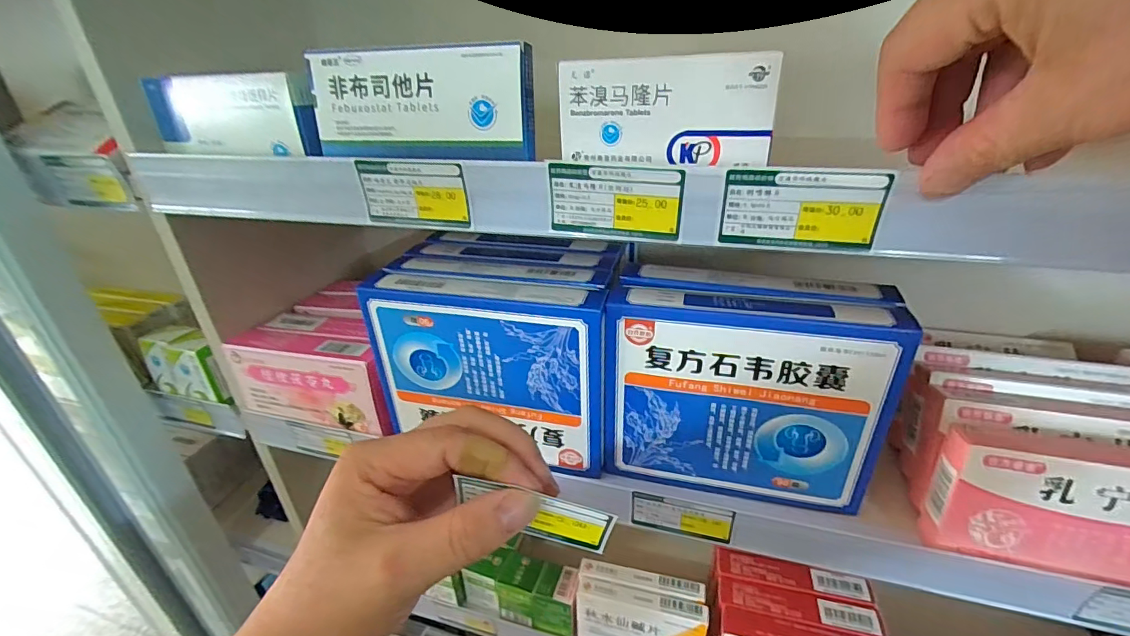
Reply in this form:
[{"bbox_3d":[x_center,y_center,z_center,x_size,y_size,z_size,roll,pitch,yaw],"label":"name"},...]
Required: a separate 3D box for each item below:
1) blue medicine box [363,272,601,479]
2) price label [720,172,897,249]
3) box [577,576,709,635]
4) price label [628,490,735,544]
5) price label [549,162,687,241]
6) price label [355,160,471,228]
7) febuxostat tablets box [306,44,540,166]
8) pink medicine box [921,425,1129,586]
[{"bbox_3d":[-0.057,0.040,0.353,0.173,0.132,0.034,9,31,19],"label":"blue medicine box"},{"bbox_3d":[0.112,-0.051,0.229,0.069,0.036,0.005,7,30,16],"label":"price label"},{"bbox_3d":[0.069,0.285,0.445,0.114,0.075,0.023,5,30,14],"label":"box"},{"bbox_3d":[0.083,0.142,0.342,0.070,0.033,0.006,6,30,16],"label":"price label"},{"bbox_3d":[0.026,-0.061,0.253,0.069,0.037,0.005,7,30,16],"label":"price label"},{"bbox_3d":[-0.090,-0.074,0.289,0.071,0.037,0.007,7,30,17],"label":"price label"},{"bbox_3d":[-0.087,-0.130,0.293,0.139,0.059,0.023,6,30,15],"label":"febuxostat tablets box"},{"bbox_3d":[0.294,0.109,0.274,0.137,0.073,0.033,7,30,17],"label":"pink medicine box"}]

